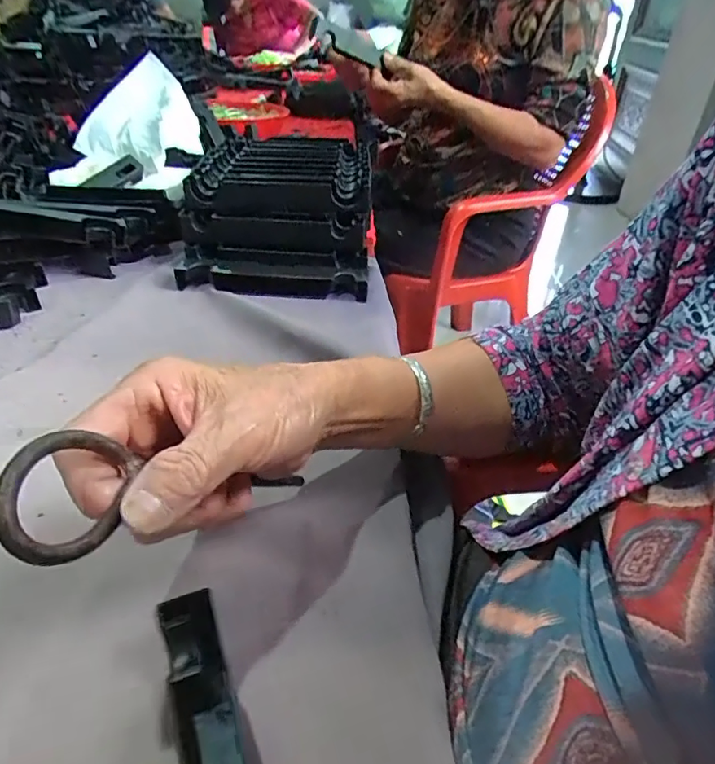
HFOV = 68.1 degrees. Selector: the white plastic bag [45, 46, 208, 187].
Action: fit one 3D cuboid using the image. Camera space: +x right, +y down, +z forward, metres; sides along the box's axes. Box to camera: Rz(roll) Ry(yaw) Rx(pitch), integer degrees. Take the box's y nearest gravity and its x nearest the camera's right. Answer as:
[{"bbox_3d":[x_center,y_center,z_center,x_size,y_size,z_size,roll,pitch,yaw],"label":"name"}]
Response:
[{"bbox_3d":[-0.304,-0.347,0.709,0.168,0.126,0.163,2,36,0],"label":"white plastic bag"}]

